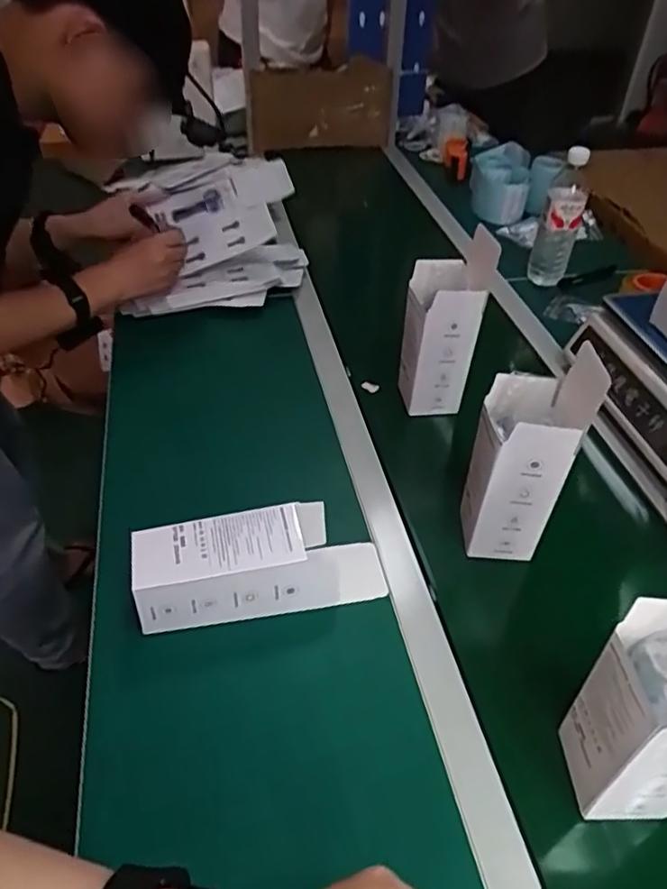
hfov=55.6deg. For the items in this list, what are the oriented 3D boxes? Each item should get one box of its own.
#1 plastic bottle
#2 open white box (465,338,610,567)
[{"bbox_3d":[0.389,-0.386,1.086,0.068,0.220,0.063,19,47,15],"label":"plastic bottle"},{"bbox_3d":[0.190,0.015,0.650,0.092,0.226,0.094,3,45,0],"label":"open white box"}]

